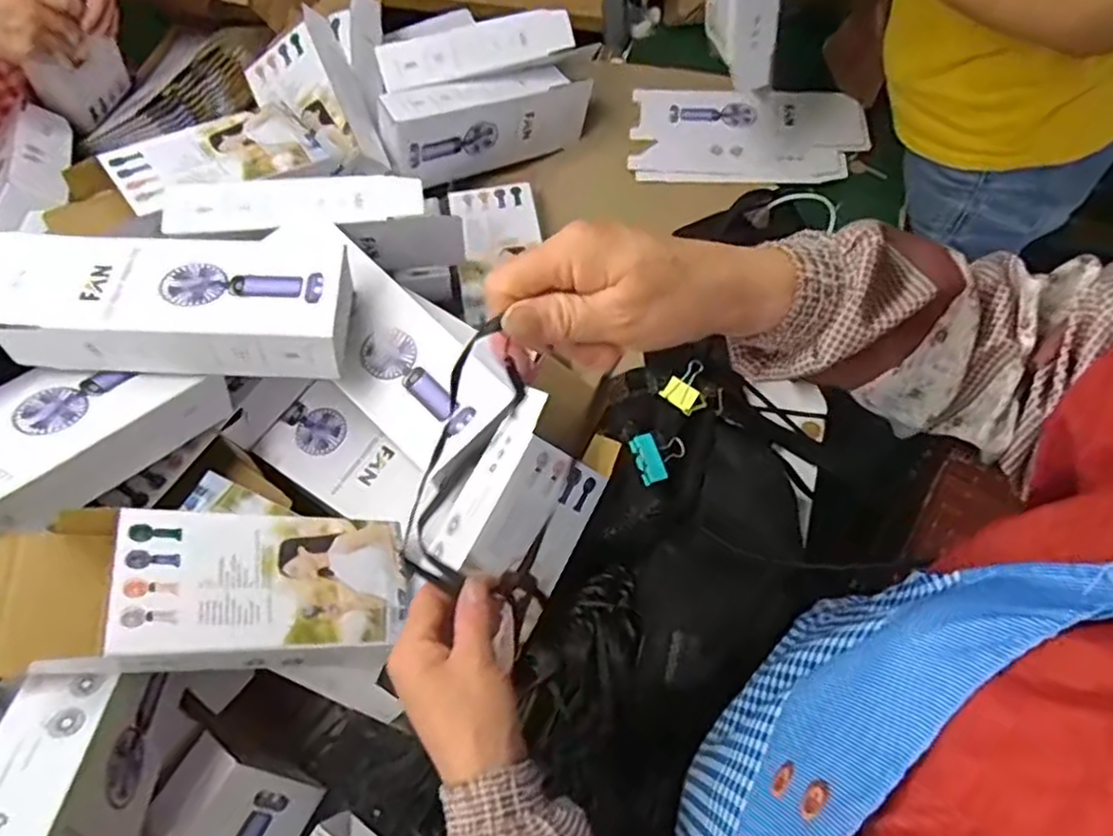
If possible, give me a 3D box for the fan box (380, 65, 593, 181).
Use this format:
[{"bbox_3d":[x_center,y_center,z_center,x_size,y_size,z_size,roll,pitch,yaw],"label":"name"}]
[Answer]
[{"bbox_3d":[-0.076,-0.353,0.834,0.261,0.103,0.048,-19,61,-23],"label":"fan box"}]

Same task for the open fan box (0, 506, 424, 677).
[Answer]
[{"bbox_3d":[-0.236,0.118,0.467,0.246,0.070,0.097,0,58,-25],"label":"open fan box"}]

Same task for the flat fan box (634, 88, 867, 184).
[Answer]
[{"bbox_3d":[0.245,-0.367,0.889,0.286,0.021,0.151,4,68,3],"label":"flat fan box"}]

